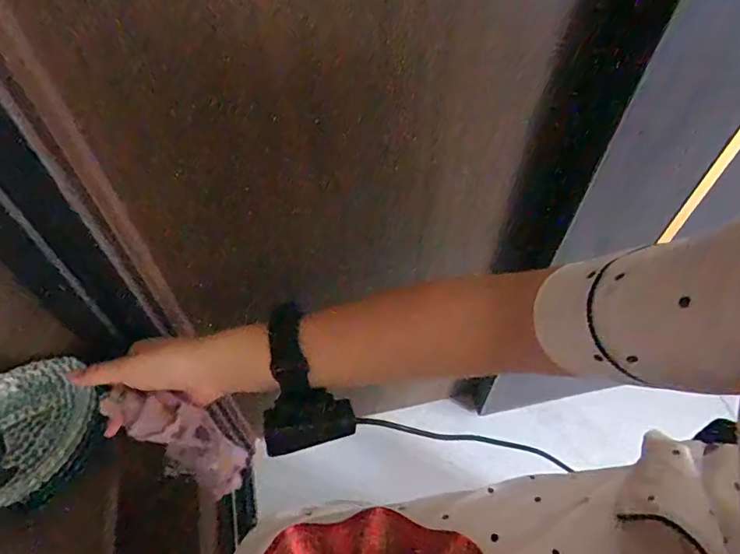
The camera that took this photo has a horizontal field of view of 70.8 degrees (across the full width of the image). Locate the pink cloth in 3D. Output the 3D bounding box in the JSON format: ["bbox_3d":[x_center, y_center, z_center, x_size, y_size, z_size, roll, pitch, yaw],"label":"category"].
[{"bbox_3d":[-0.154,0.134,0.429,0.070,0.123,0.053,-3,48,37],"label":"pink cloth"}]

